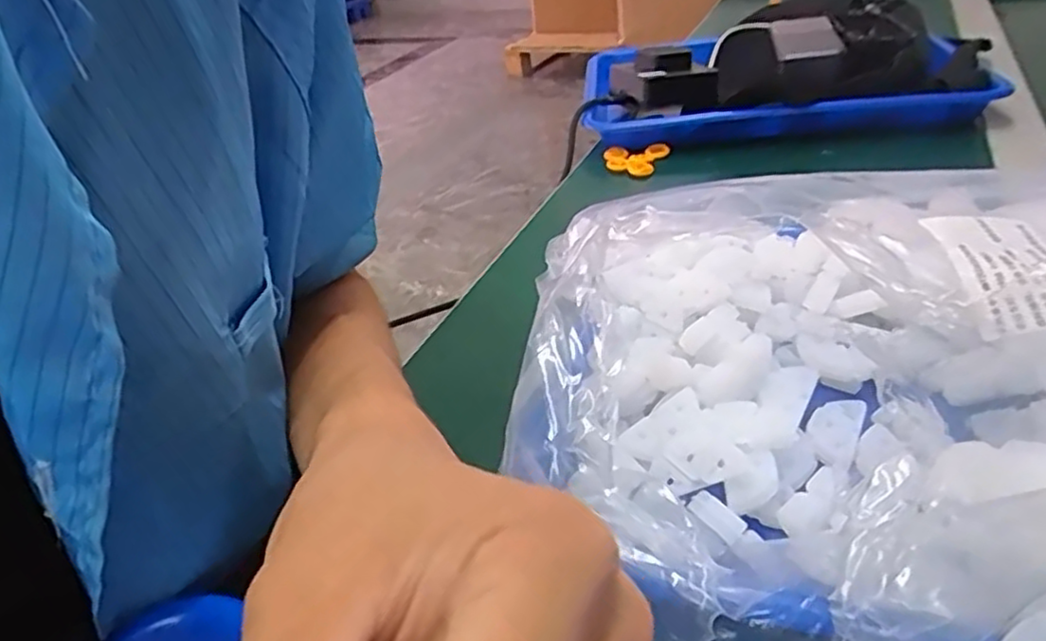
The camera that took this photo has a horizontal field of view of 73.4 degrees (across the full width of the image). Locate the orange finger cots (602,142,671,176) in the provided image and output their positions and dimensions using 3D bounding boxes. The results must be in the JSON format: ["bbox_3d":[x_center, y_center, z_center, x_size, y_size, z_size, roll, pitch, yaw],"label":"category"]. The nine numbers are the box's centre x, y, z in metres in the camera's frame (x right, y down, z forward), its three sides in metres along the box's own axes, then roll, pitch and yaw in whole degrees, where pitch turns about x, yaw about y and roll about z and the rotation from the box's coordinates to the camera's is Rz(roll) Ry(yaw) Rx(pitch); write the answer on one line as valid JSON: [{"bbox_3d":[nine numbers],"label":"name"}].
[{"bbox_3d":[0.092,-0.131,0.573,0.051,0.011,0.051,-1,34,10],"label":"orange finger cots"}]

